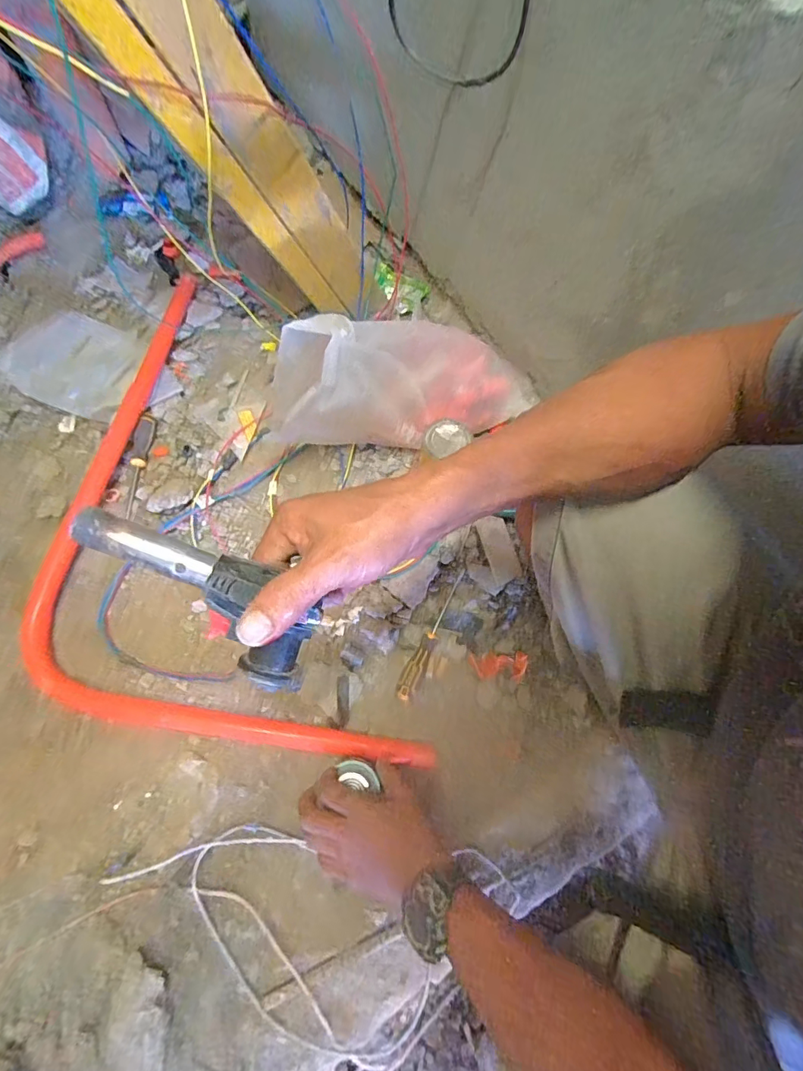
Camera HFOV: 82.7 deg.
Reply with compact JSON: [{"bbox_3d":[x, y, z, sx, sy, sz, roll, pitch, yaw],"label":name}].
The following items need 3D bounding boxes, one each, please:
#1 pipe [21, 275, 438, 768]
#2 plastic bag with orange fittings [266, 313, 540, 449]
[{"bbox_3d":[-0.393,-0.020,0.748,0.441,0.084,1.053,-28,75,-8],"label":"pipe"},{"bbox_3d":[0.024,-0.239,0.734,0.410,0.193,0.117,-6,70,-23],"label":"plastic bag with orange fittings"}]

